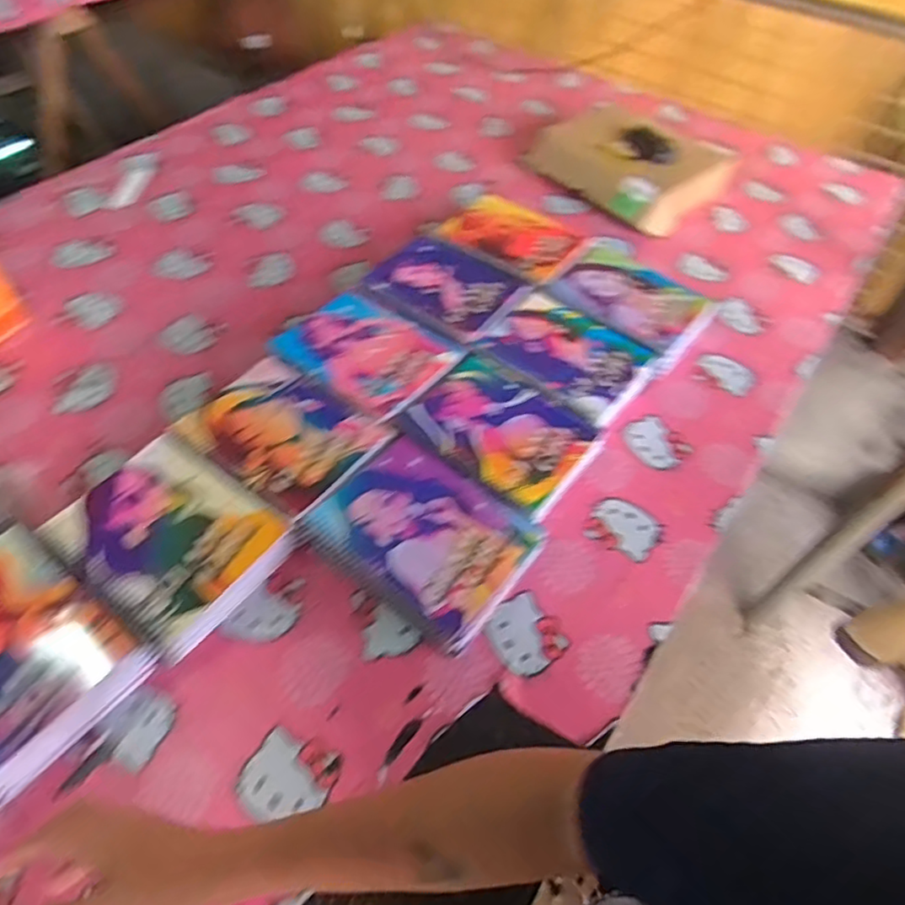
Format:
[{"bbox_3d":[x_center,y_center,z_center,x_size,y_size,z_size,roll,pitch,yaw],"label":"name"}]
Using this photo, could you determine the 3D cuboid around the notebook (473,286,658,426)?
[{"bbox_3d":[0.152,-0.135,0.812,0.198,0.013,0.153,33,57,20],"label":"notebook"}]

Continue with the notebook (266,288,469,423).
[{"bbox_3d":[-0.110,-0.134,0.797,0.211,0.008,0.163,33,57,21],"label":"notebook"}]

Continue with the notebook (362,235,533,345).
[{"bbox_3d":[-0.008,-0.238,0.887,0.199,0.009,0.166,31,57,19],"label":"notebook"}]

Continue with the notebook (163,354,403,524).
[{"bbox_3d":[-0.193,-0.023,0.712,0.190,0.017,0.154,32,57,20],"label":"notebook"}]

